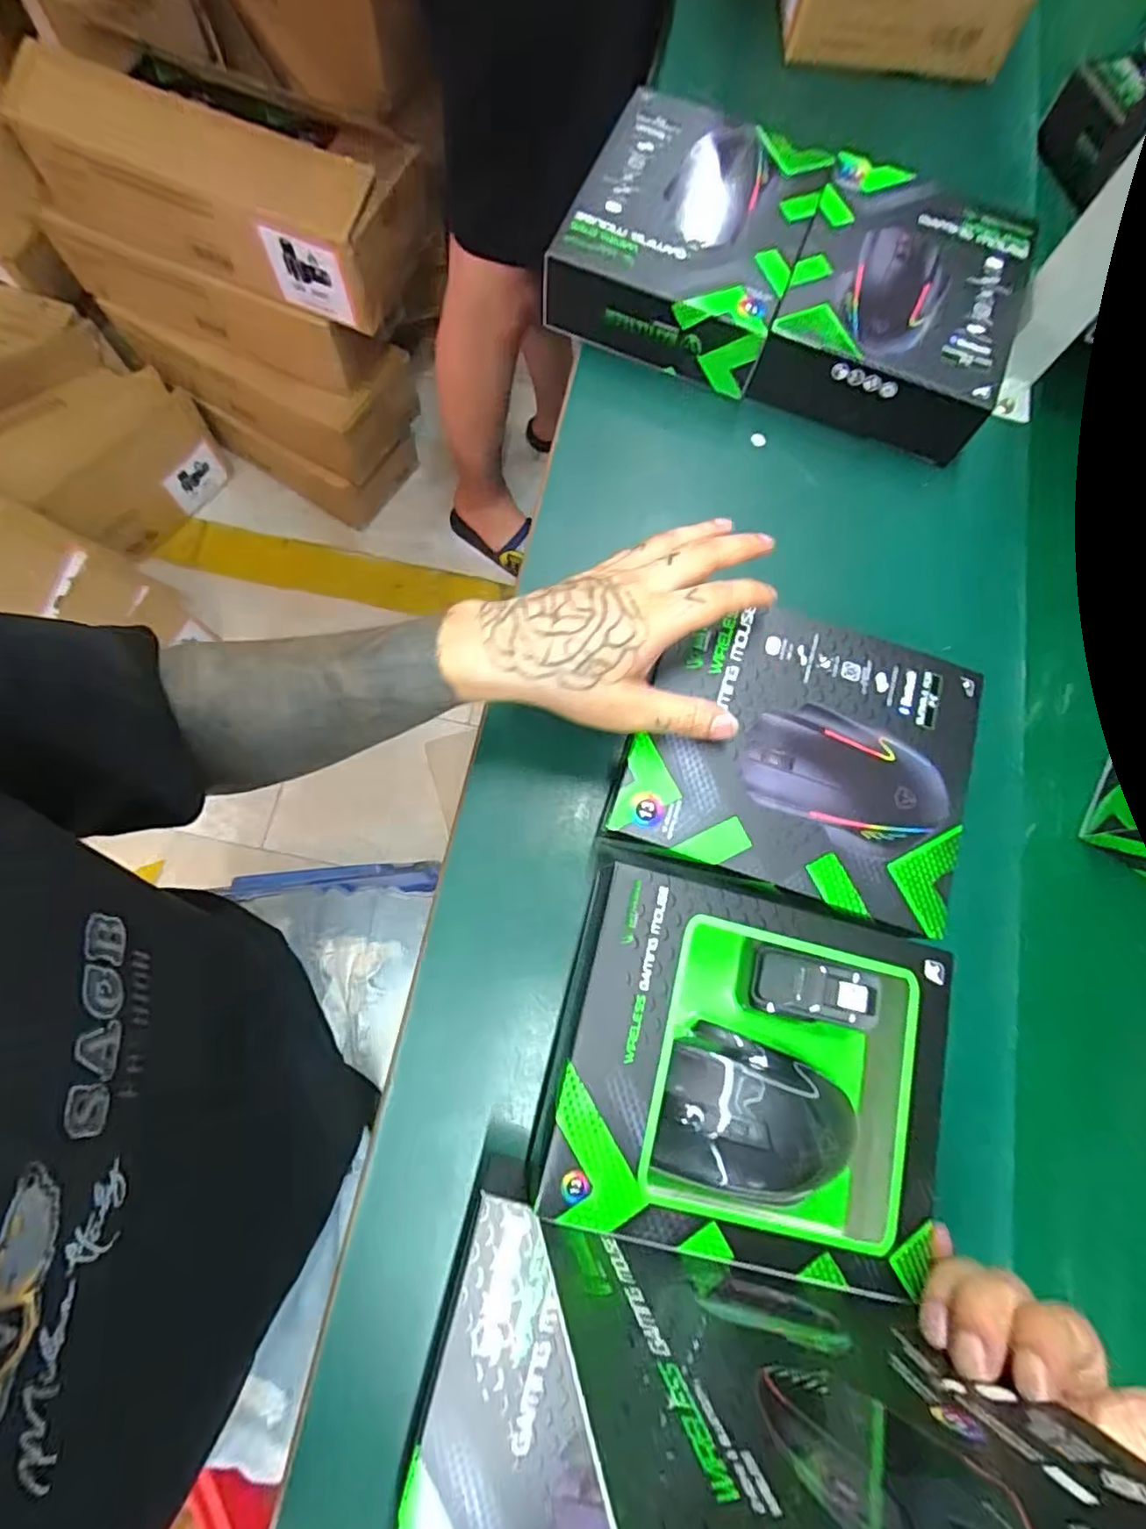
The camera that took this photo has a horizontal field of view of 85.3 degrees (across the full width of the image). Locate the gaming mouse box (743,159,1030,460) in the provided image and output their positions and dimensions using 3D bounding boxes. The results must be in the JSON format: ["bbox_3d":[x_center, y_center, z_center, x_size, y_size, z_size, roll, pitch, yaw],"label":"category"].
[{"bbox_3d":[0.230,-0.325,0.447,0.155,0.051,0.192,21,76,3],"label":"gaming mouse box"}]

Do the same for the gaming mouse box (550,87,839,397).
[{"bbox_3d":[0.085,-0.379,0.452,0.160,0.057,0.174,20,76,2],"label":"gaming mouse box"}]

